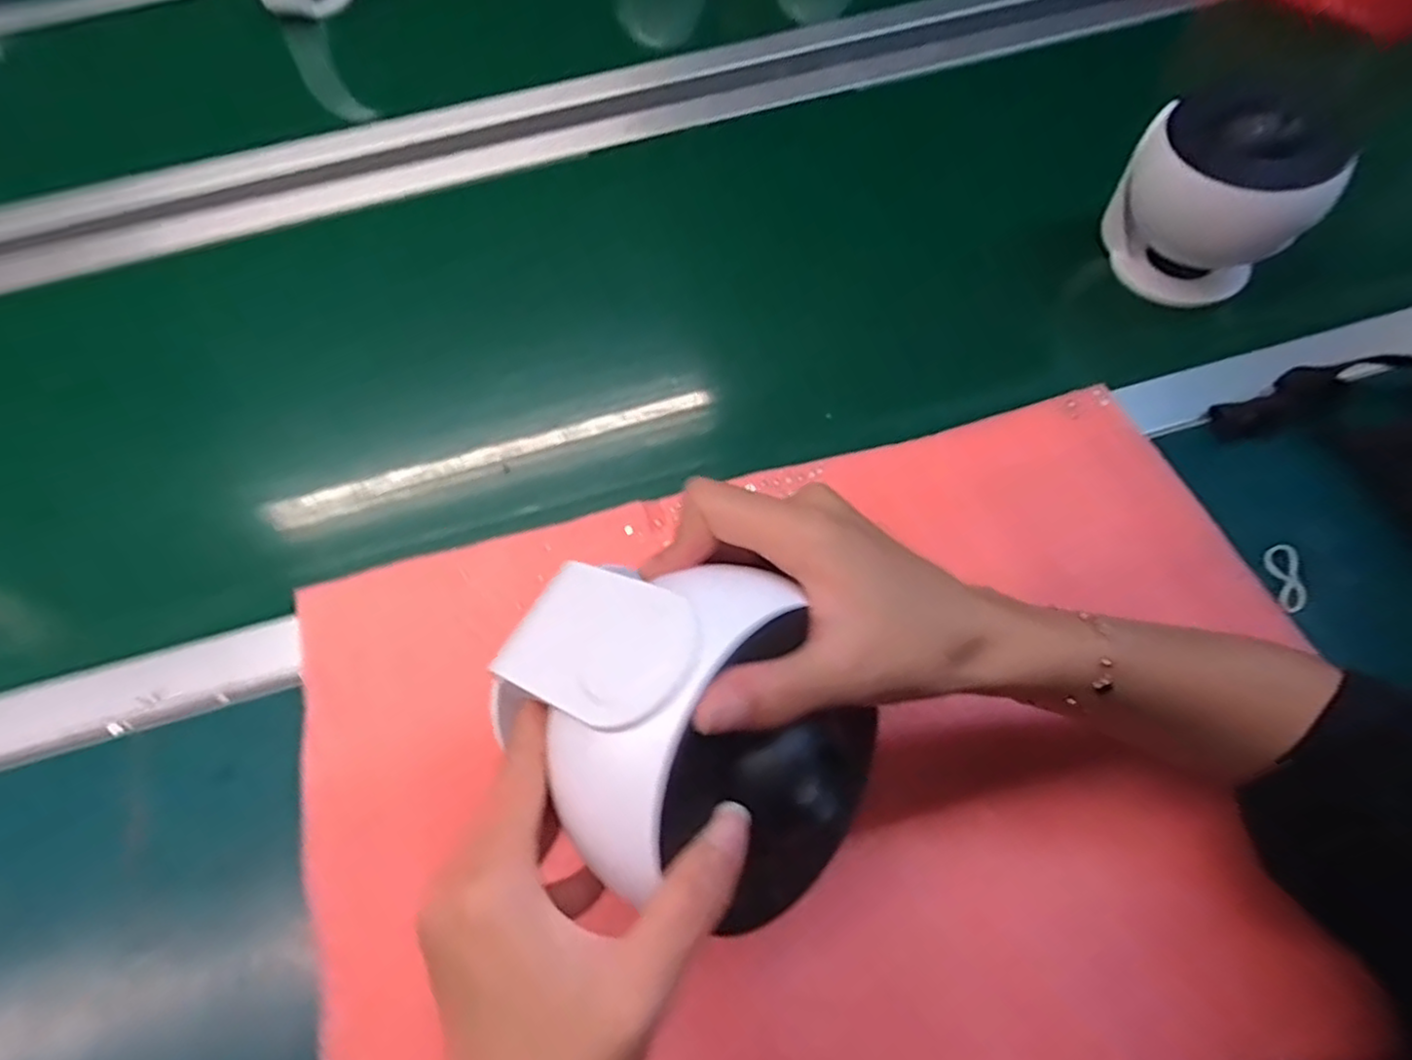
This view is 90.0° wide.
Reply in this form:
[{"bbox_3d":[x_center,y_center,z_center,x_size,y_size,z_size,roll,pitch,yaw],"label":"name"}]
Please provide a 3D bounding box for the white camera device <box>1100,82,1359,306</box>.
[{"bbox_3d":[0.342,-0.223,0.489,0.104,0.125,0.114,28,68,13],"label":"white camera device"}]

